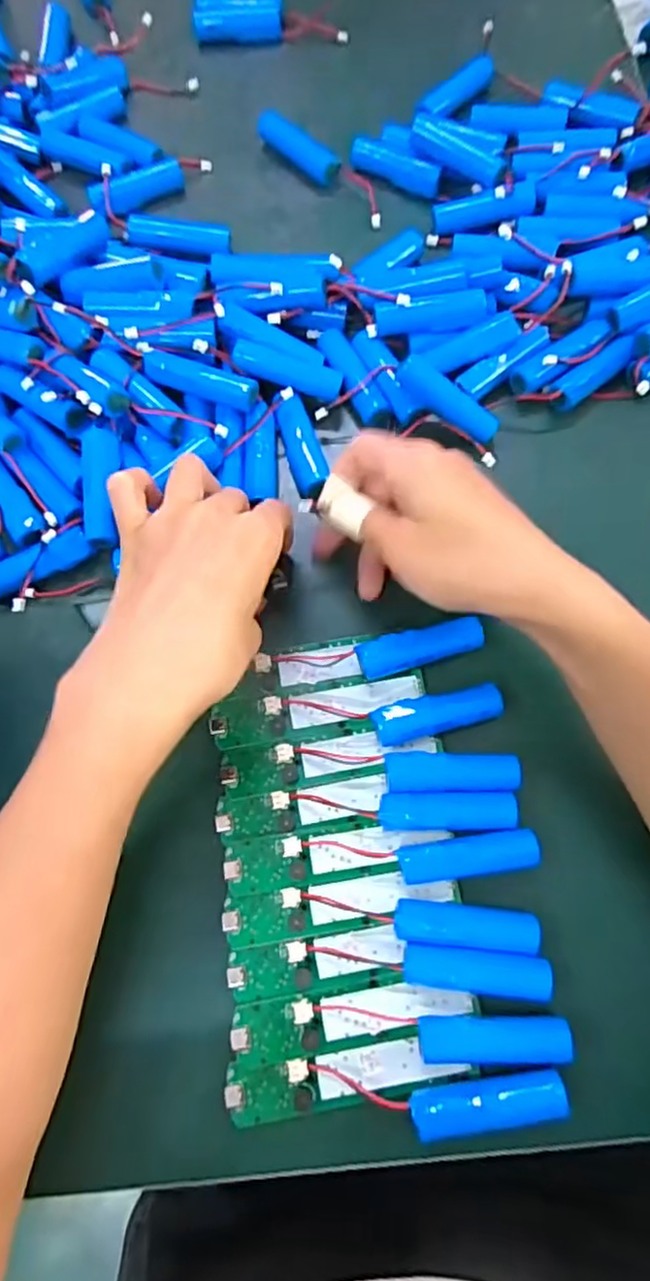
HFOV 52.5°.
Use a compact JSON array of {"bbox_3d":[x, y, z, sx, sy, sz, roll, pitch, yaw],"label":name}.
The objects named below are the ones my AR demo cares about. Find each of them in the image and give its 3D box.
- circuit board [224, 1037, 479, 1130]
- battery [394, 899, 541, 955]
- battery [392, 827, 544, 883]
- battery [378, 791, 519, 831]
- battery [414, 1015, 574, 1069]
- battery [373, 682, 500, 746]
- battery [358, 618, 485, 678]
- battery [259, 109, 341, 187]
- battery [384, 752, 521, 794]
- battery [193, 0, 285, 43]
[{"bbox_3d":[0.011,0.201,0.302,0.111,0.005,0.024,-8,73,-1],"label":"circuit board"},{"bbox_3d":[0.067,0.135,0.313,0.067,0.021,0.017,6,73,3],"label":"battery"},{"bbox_3d":[0.070,0.105,0.322,0.066,0.019,0.018,-8,73,-1],"label":"battery"},{"bbox_3d":[0.061,0.085,0.329,0.067,0.018,0.018,-1,73,1],"label":"battery"},{"bbox_3d":[0.076,0.181,0.299,0.066,0.018,0.021,2,73,2],"label":"battery"},{"bbox_3d":[0.058,0.038,0.343,0.066,0.016,0.019,-14,73,-3],"label":"battery"},{"bbox_3d":[0.051,0.004,0.355,0.067,0.015,0.018,-15,73,-3],"label":"battery"},{"bbox_3d":[-0.018,-0.352,0.474,0.021,0.015,0.074,-42,77,-11],"label":"battery"},{"bbox_3d":[0.065,0.067,0.336,0.066,0.015,0.019,-1,73,1],"label":"battery"},{"bbox_3d":[-0.067,-0.486,0.512,0.069,0.019,0.033,-2,73,1],"label":"battery"}]

